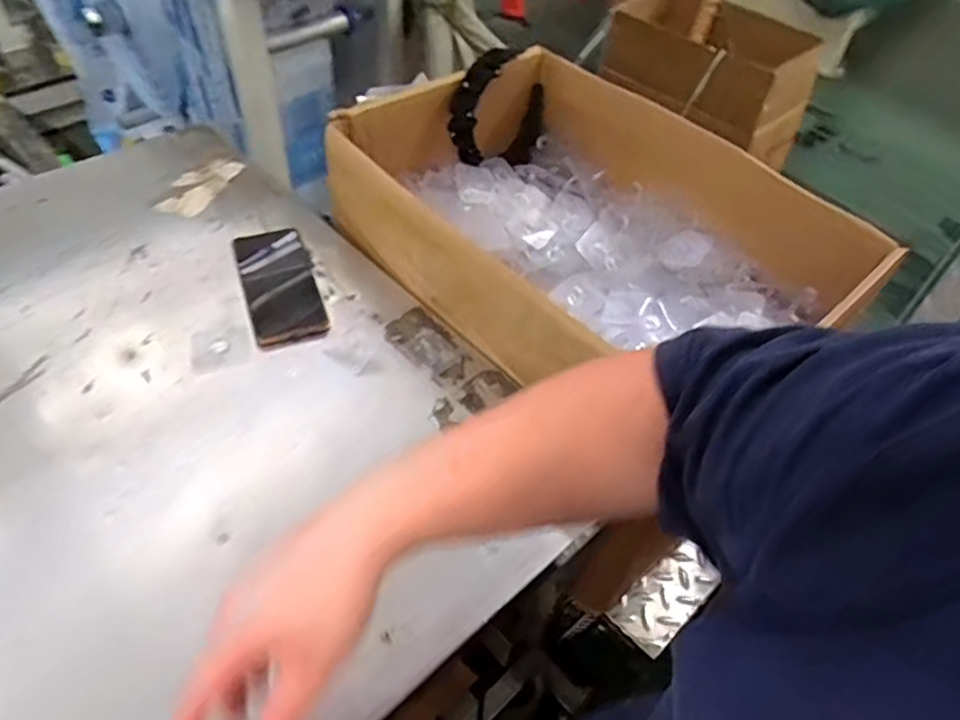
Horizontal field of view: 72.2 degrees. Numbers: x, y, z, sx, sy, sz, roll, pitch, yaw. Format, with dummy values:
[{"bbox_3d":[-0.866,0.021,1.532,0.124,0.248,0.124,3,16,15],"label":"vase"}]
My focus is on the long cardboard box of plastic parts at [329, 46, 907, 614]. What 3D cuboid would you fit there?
[{"bbox_3d":[0.115,-0.157,0.762,0.386,0.149,0.523,-30,58,-28],"label":"long cardboard box of plastic parts"}]

